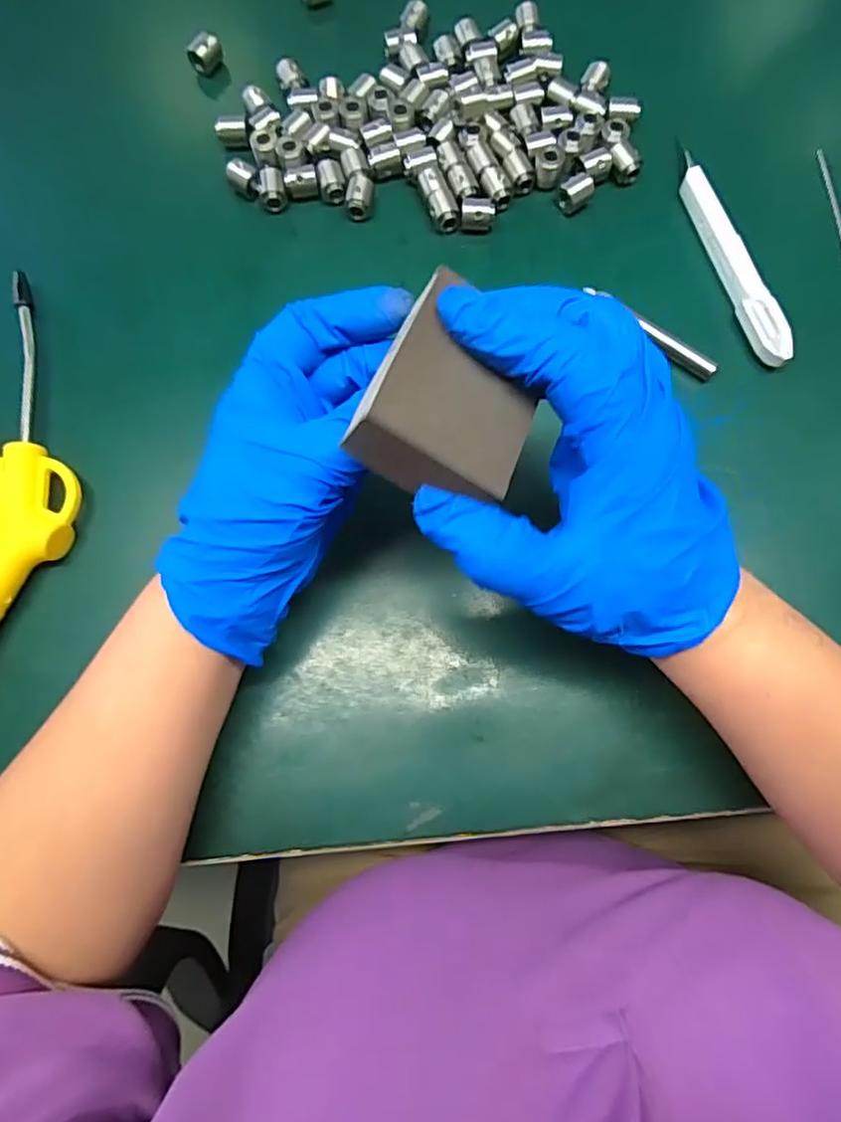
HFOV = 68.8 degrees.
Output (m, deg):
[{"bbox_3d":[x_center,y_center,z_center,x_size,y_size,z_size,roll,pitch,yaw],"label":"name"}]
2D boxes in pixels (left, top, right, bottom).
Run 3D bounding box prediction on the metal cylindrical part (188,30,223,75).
[{"bbox_3d":[-0.132,-0.310,0.376,0.011,0.013,0.022,30,80,7],"label":"metal cylindrical part"}]

